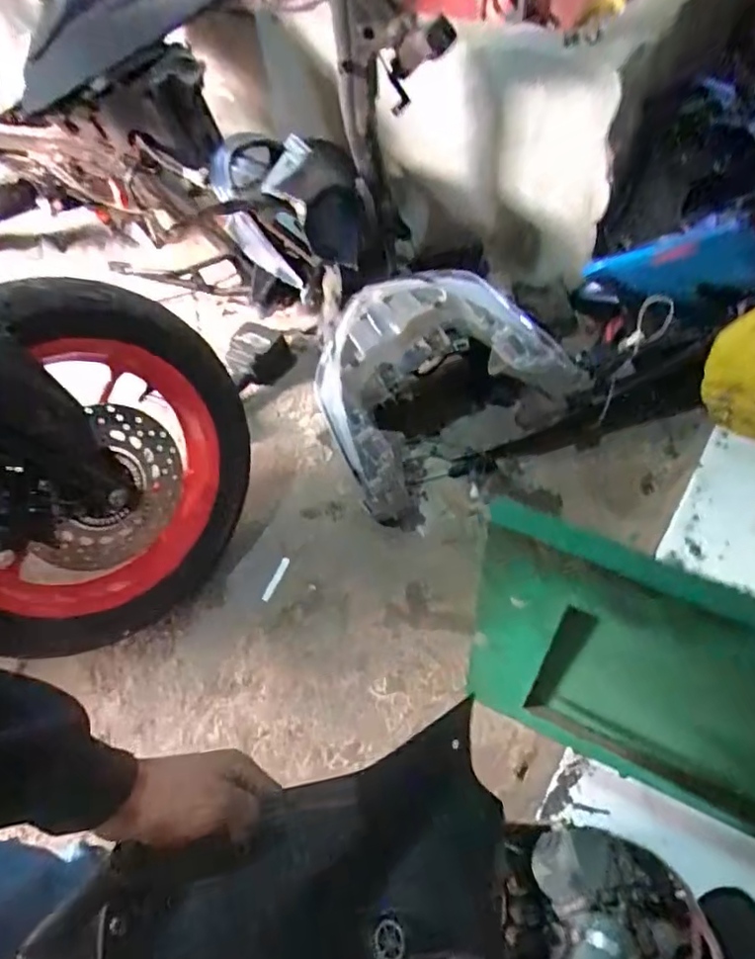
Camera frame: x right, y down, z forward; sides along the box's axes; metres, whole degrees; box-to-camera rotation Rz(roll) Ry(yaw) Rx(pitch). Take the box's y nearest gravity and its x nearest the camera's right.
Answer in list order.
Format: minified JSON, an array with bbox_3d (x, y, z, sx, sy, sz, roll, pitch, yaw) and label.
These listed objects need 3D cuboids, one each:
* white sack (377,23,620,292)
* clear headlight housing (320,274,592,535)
[{"bbox_3d":[0.223,-0.564,1.129,0.403,0.434,0.162,13,59,13],"label":"white sack"},{"bbox_3d":[0.071,-0.171,1.060,0.394,0.215,0.379,-37,62,-18],"label":"clear headlight housing"}]

